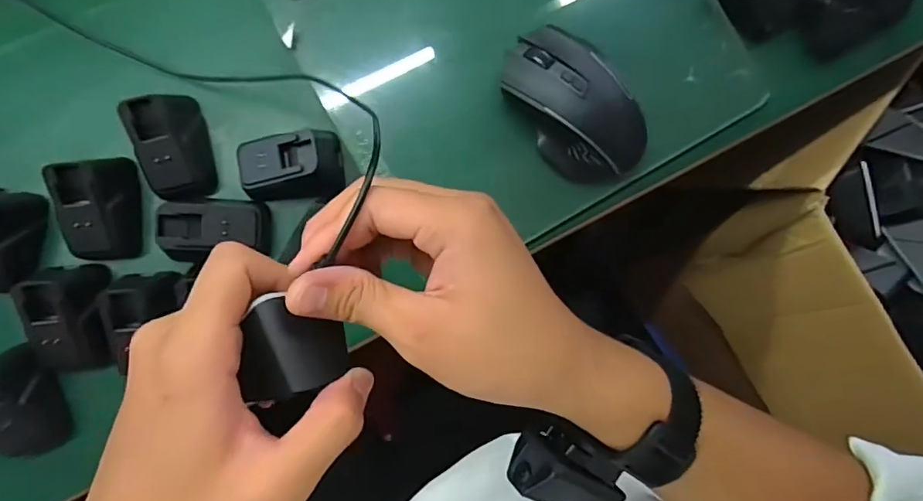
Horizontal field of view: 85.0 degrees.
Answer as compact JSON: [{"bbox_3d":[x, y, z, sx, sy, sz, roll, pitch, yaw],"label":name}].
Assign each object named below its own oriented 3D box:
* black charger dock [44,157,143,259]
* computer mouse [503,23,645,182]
[{"bbox_3d":[-0.245,-0.028,0.334,0.042,0.035,0.068,-6,87,-4],"label":"black charger dock"},{"bbox_3d":[0.082,-0.102,0.356,0.063,0.038,0.120,-41,90,-5],"label":"computer mouse"}]

